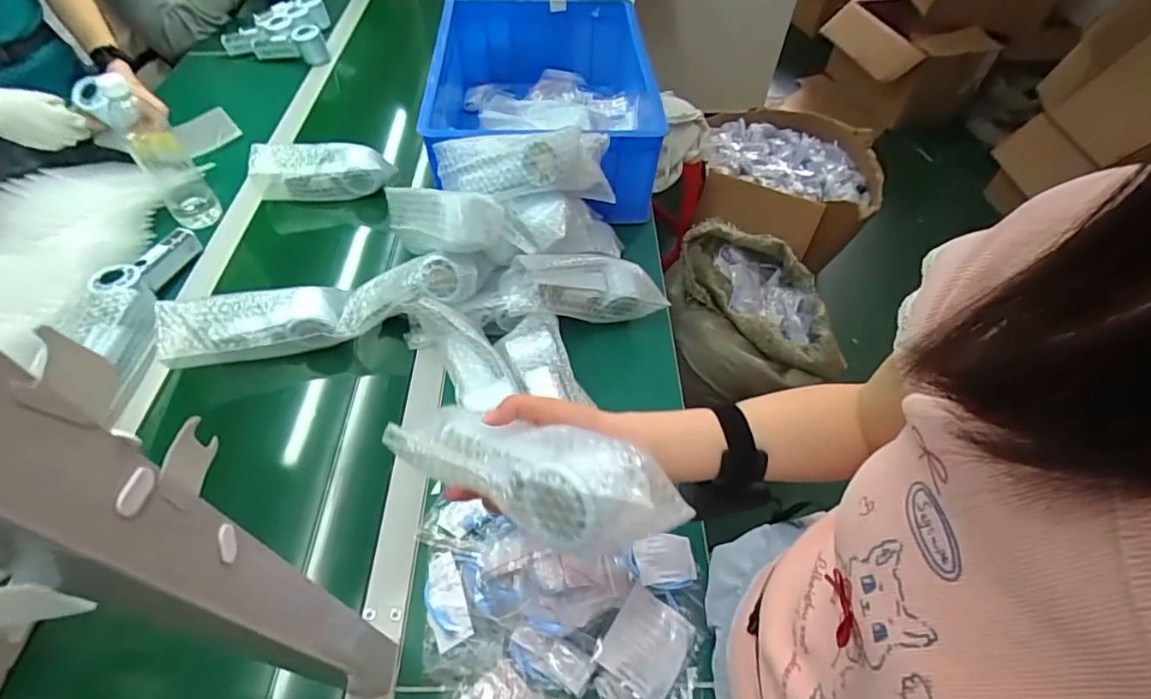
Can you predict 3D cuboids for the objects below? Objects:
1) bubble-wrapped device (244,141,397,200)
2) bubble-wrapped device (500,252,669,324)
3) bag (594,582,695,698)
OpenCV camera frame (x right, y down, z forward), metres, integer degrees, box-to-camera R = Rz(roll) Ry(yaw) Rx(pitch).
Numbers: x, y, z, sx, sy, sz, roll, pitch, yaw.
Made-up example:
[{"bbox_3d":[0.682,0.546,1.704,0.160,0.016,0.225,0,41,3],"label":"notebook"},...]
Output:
[{"bbox_3d":[-0.408,-0.291,0.883,0.208,0.074,0.059,-7,53,-9],"label":"bubble-wrapped device"},{"bbox_3d":[0.012,-0.082,0.693,0.203,0.071,0.067,2,50,-19],"label":"bubble-wrapped device"},{"bbox_3d":[0.061,0.275,0.490,0.071,0.026,0.095,31,56,19],"label":"bag"}]

